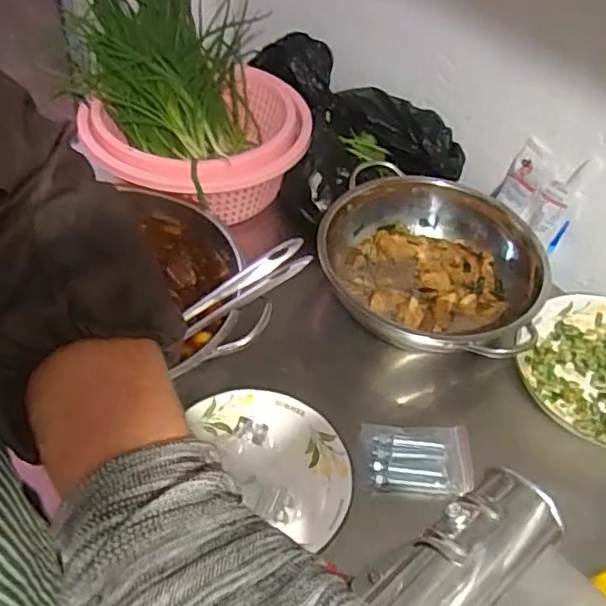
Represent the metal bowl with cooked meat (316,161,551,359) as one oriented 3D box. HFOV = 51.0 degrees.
[{"bbox_3d":[0.146,-0.048,0.760,0.259,0.087,0.255,4,47,-4],"label":"metal bowl with cooked meat"}]

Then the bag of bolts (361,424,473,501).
[{"bbox_3d":[0.110,0.155,0.619,0.105,0.009,0.072,4,47,-4],"label":"bag of bolts"}]

